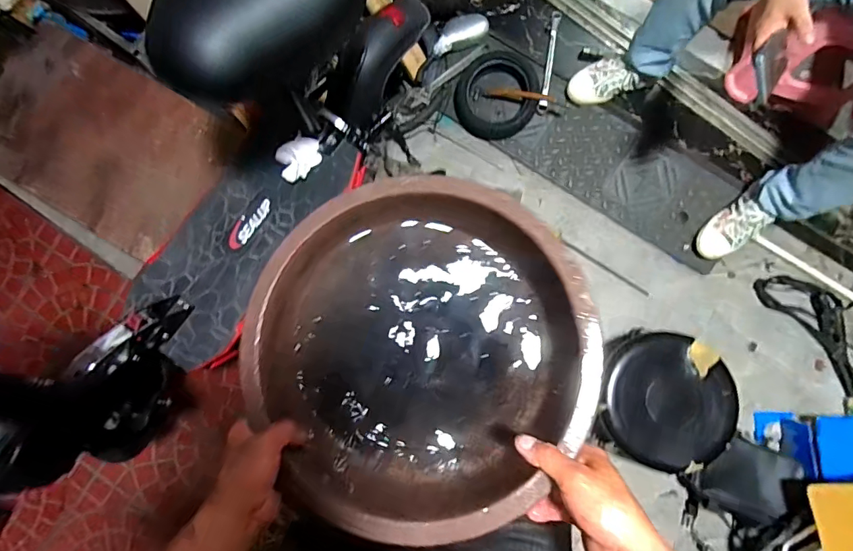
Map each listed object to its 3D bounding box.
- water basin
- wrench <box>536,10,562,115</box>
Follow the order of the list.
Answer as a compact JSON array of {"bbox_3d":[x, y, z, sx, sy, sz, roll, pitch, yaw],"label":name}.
[{"bbox_3d":[-0.009,0.082,0.536,0.355,0.110,0.357,0,80,0],"label":"water basin"},{"bbox_3d":[0.351,-0.620,1.356,0.034,0.022,0.306,10,80,1],"label":"wrench"}]

